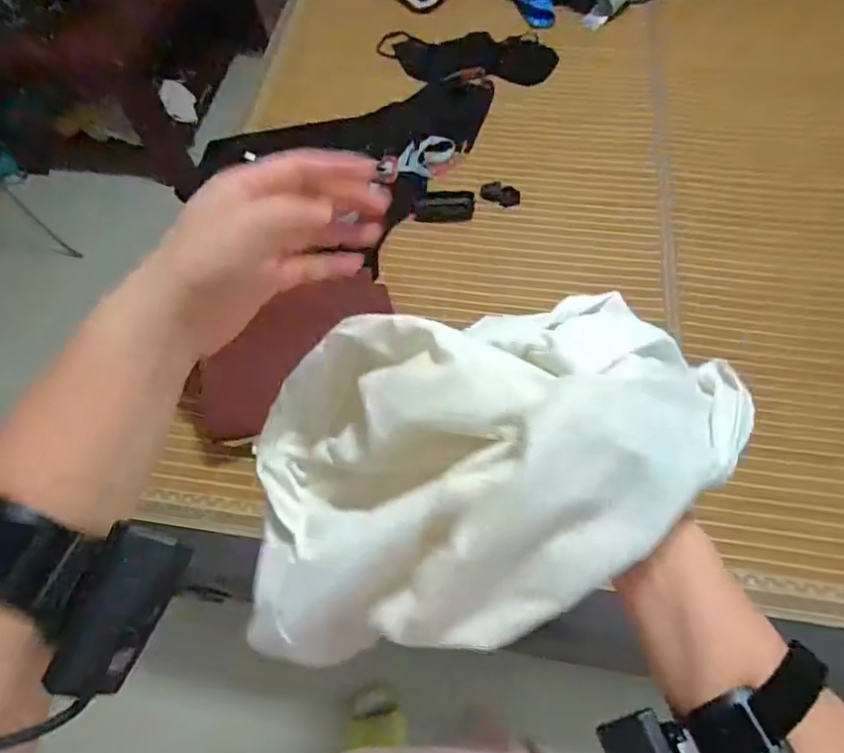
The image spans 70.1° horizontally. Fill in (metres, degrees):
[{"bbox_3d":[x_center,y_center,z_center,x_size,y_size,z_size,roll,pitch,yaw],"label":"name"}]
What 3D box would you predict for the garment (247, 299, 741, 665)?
[{"bbox_3d":[0.040,0.054,0.352,0.299,0.120,0.174,-7,61,0],"label":"garment"}]

